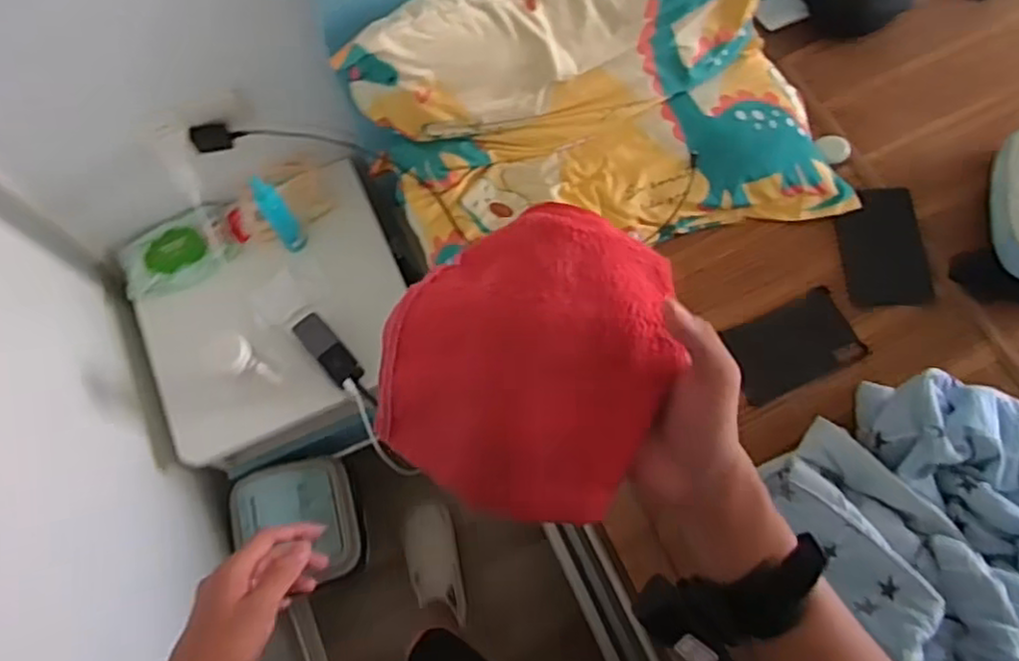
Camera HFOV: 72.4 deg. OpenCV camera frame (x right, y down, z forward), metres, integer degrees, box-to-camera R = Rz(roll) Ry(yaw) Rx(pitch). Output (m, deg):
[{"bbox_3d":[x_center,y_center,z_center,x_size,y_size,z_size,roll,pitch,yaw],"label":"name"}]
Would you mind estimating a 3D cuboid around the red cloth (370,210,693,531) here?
[{"bbox_3d":[0.011,0.019,0.389,0.150,0.046,0.175,31,94,3],"label":"red cloth"}]

